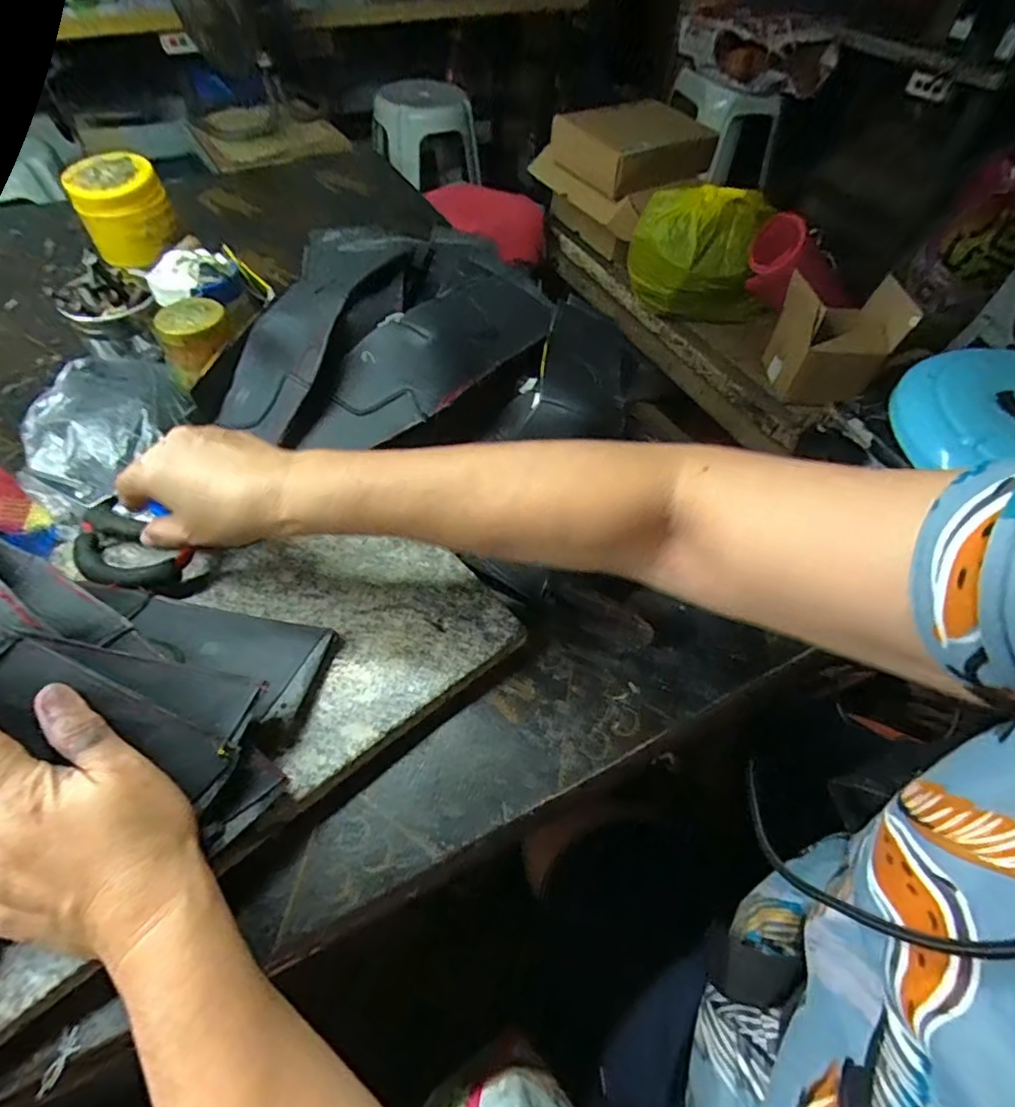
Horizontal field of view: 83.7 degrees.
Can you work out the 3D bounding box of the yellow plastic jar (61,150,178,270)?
[{"bbox_3d":[-0.447,-0.404,0.664,0.096,0.089,0.097,-25,57,-19],"label":"yellow plastic jar"}]

